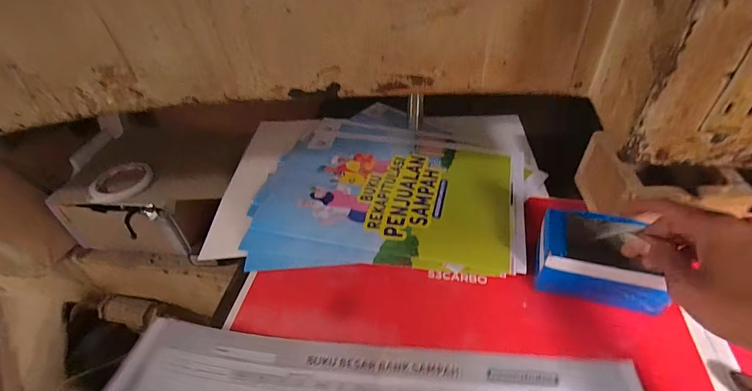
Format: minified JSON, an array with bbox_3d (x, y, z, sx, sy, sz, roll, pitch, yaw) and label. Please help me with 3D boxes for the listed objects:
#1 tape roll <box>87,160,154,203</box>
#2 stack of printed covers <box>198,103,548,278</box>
[{"bbox_3d":[-0.457,-0.025,0.672,0.106,0.024,0.103,26,49,30],"label":"tape roll"},{"bbox_3d":[0.006,-0.041,0.536,0.431,0.027,0.335,1,42,6],"label":"stack of printed covers"}]

